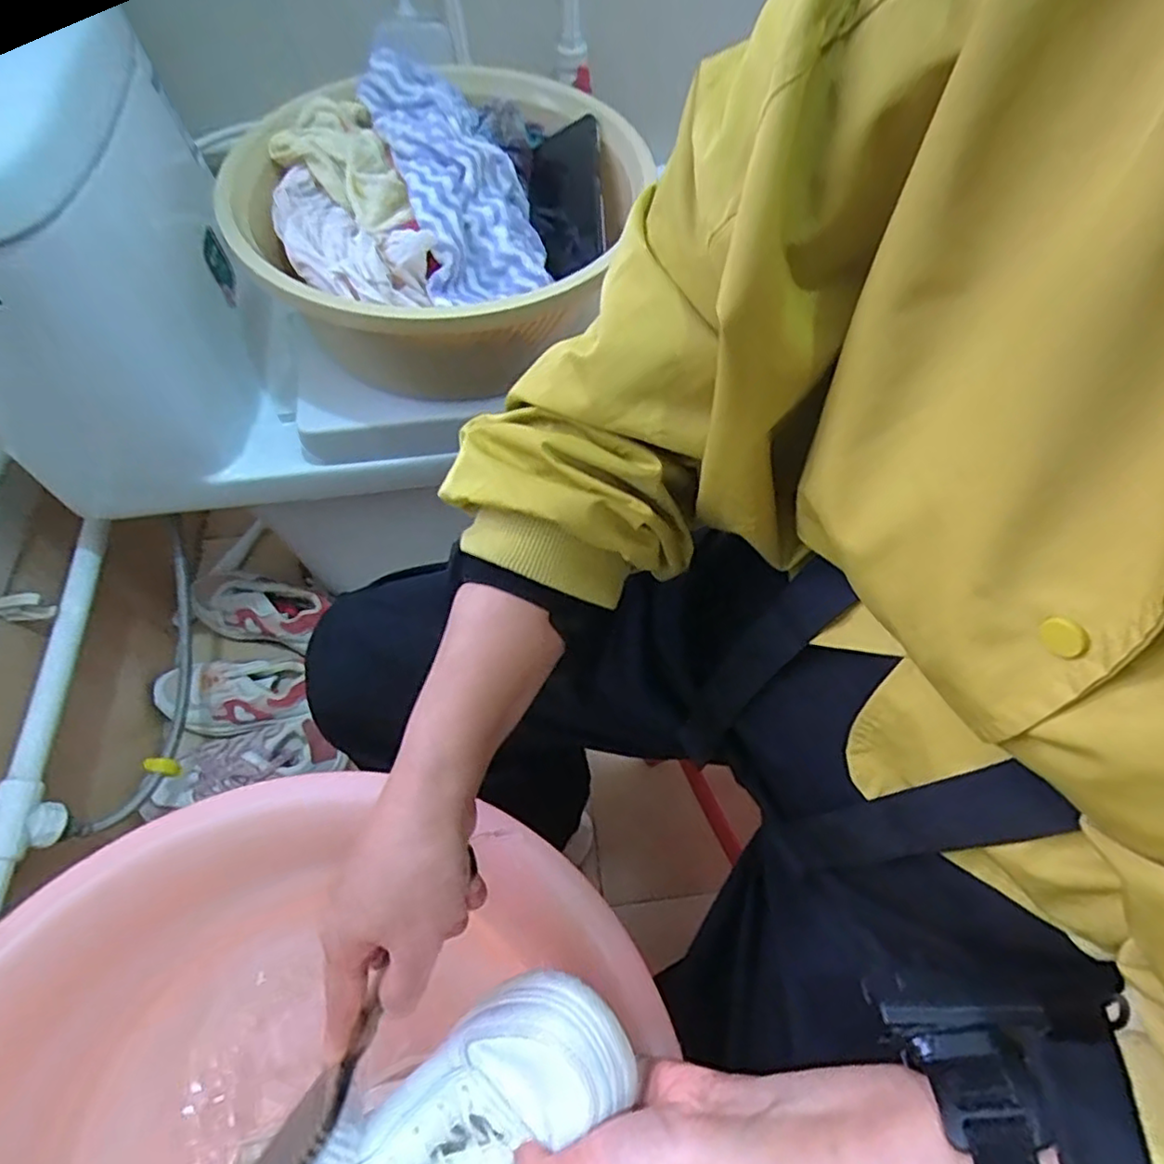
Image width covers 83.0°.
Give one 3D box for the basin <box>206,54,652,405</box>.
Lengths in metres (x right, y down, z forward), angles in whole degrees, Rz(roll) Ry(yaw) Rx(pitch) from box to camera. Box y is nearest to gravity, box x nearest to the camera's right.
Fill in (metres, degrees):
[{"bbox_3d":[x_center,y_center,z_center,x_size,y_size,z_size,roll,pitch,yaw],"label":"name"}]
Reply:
[{"bbox_3d":[-0.125,-0.340,0.604,0.345,0.122,0.370,0,59,0],"label":"basin"}]

